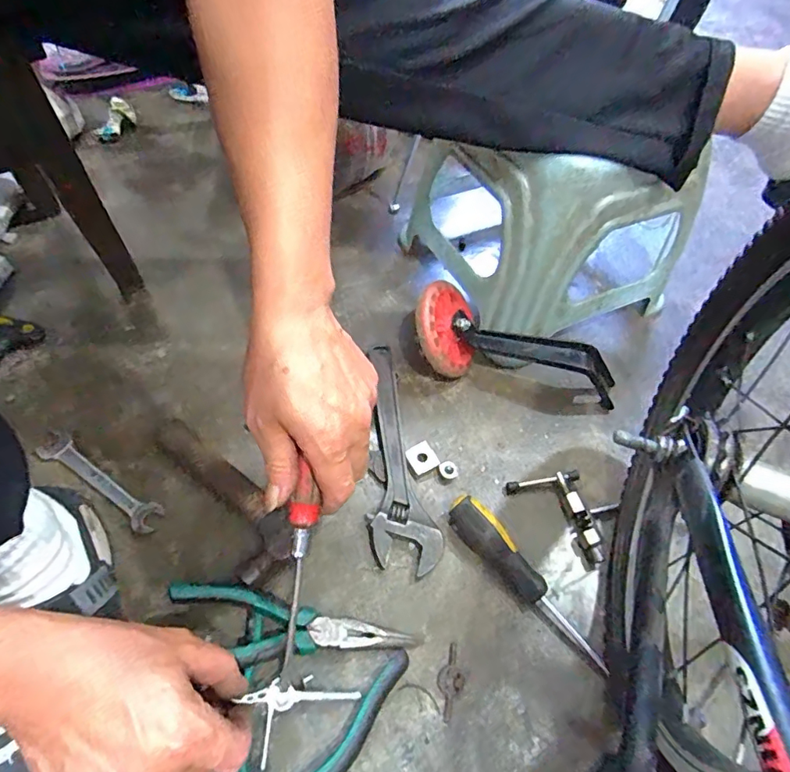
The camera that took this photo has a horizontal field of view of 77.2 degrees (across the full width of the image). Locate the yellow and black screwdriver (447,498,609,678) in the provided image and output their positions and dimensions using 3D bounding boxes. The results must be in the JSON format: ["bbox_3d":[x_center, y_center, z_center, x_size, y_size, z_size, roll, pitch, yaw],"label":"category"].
[{"bbox_3d":[0.107,0.160,0.412,0.027,0.030,0.163,-32,62,-26],"label":"yellow and black screwdriver"}]

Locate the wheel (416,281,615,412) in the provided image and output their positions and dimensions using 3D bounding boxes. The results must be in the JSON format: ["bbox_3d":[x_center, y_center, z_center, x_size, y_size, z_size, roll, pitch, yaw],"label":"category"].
[{"bbox_3d":[0.132,-0.048,0.540,0.225,0.085,0.095,6,52,-1],"label":"wheel"}]

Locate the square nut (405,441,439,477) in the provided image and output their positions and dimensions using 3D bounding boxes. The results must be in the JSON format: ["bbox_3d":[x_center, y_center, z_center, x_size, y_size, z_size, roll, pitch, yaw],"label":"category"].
[{"bbox_3d":[0.025,0.070,0.480,0.025,0.010,0.028,-22,57,-20],"label":"square nut"}]

